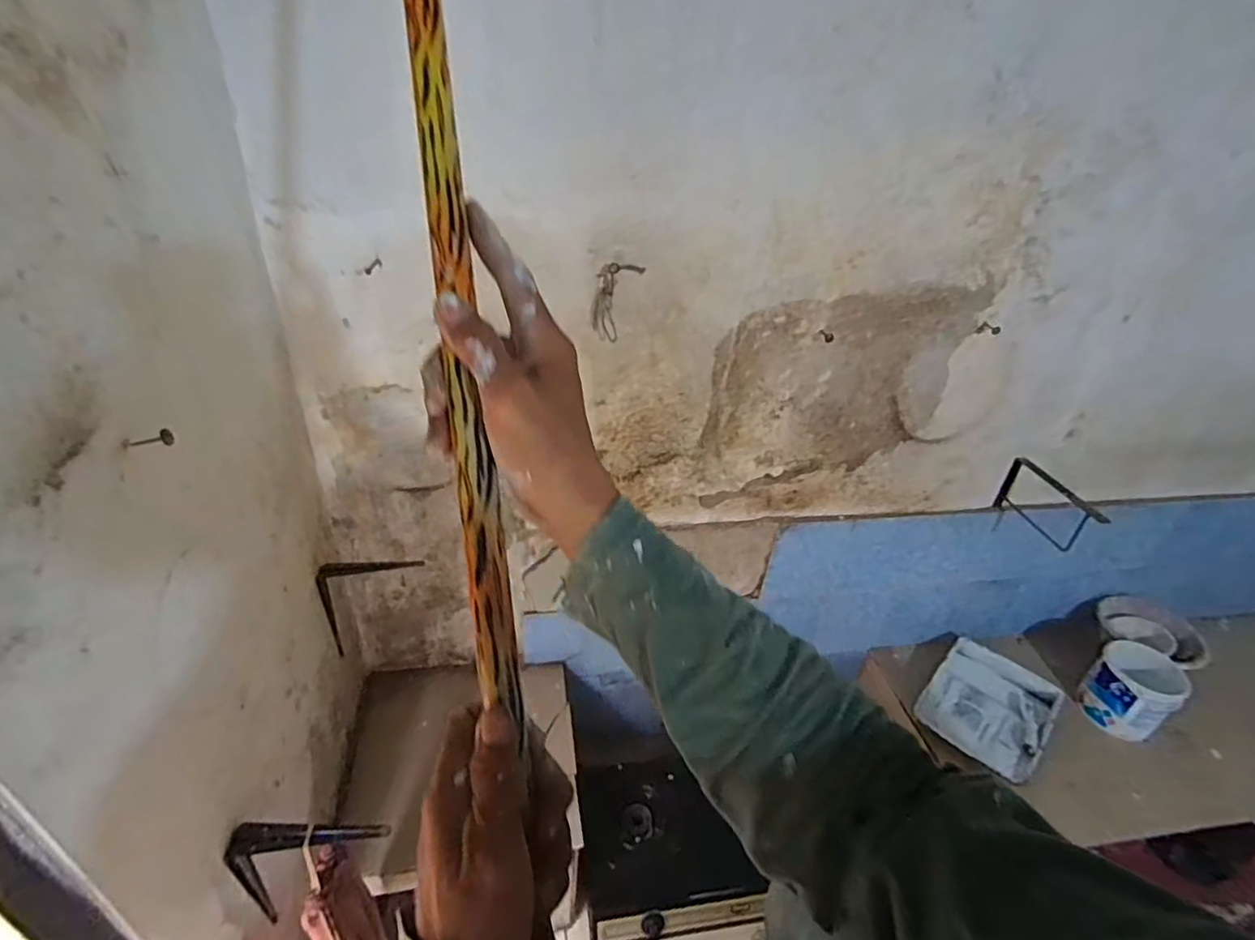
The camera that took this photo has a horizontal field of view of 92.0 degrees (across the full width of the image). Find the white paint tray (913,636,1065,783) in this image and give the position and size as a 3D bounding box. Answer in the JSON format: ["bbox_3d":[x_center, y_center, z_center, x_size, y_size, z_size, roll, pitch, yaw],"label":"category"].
[{"bbox_3d":[0.949,0.617,1.595,0.279,0.055,0.378,31,41,34],"label":"white paint tray"}]

